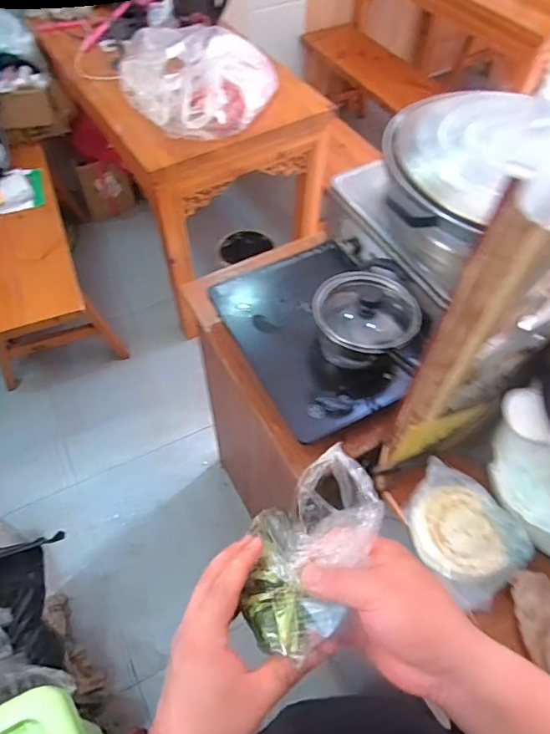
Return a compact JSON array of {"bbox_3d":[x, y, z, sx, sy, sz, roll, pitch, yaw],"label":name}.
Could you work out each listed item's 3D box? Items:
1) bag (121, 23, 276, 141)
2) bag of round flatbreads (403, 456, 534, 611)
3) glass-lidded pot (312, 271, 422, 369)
[{"bbox_3d":[-0.191,-0.779,1.326,0.393,0.154,0.334,-38,64,-23],"label":"bag"},{"bbox_3d":[0.244,0.210,0.657,0.137,0.043,0.170,-30,62,-20],"label":"bag of round flatbreads"},{"bbox_3d":[0.146,-0.071,0.794,0.161,0.112,0.171,1,56,-1],"label":"glass-lidded pot"}]

